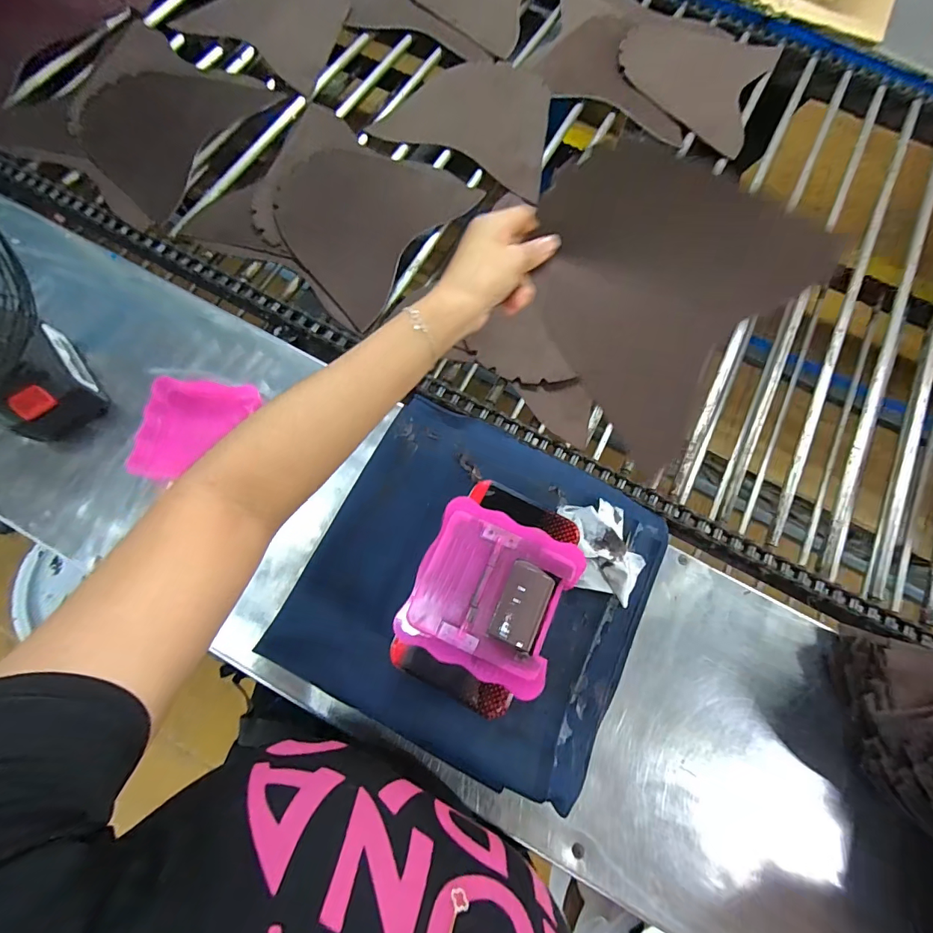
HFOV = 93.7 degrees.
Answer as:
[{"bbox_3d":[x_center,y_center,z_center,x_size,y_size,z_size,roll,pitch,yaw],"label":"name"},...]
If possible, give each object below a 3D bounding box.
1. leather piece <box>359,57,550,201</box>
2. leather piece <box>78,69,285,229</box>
[{"bbox_3d":[0.025,-0.503,0.629,0.244,0.008,0.204,26,77,7],"label":"leather piece"},{"bbox_3d":[-0.410,-0.472,0.596,0.205,0.015,0.257,30,76,6],"label":"leather piece"}]

